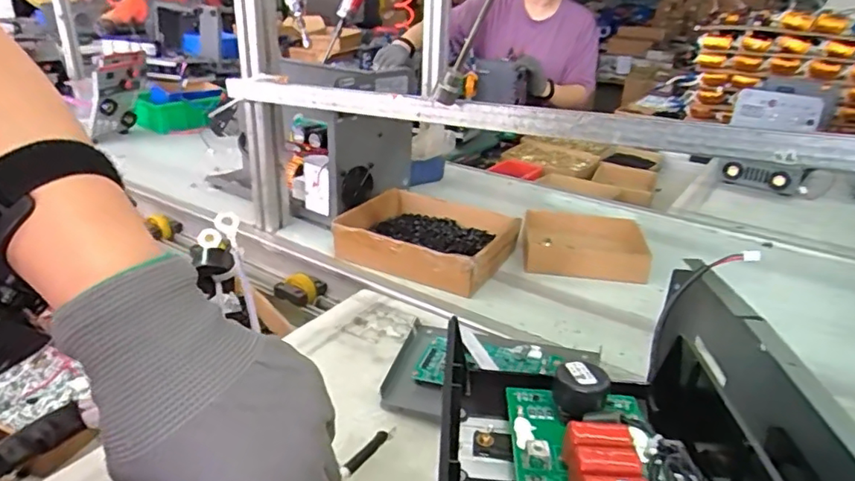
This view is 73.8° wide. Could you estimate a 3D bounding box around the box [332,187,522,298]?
[{"bbox_3d":[-0.001,-0.004,0.840,0.229,0.052,0.191,14,27,24],"label":"box"}]

